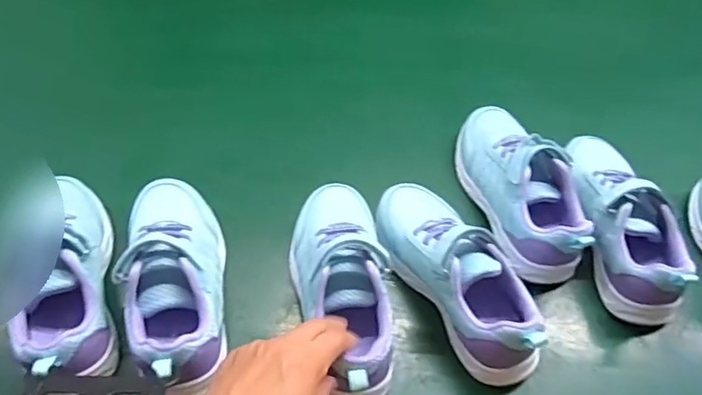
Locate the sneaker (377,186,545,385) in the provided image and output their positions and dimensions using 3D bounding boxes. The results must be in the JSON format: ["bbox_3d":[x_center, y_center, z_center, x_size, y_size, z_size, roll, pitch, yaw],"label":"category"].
[{"bbox_3d":[0.089,0.060,0.497,0.071,0.080,0.201,-20,55,-19],"label":"sneaker"}]

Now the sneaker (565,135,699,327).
[{"bbox_3d":[0.248,0.018,0.545,0.088,0.075,0.195,-5,51,-8],"label":"sneaker"}]

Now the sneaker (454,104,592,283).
[{"bbox_3d":[0.168,-0.019,0.564,0.077,0.073,0.203,-11,53,-13],"label":"sneaker"}]

